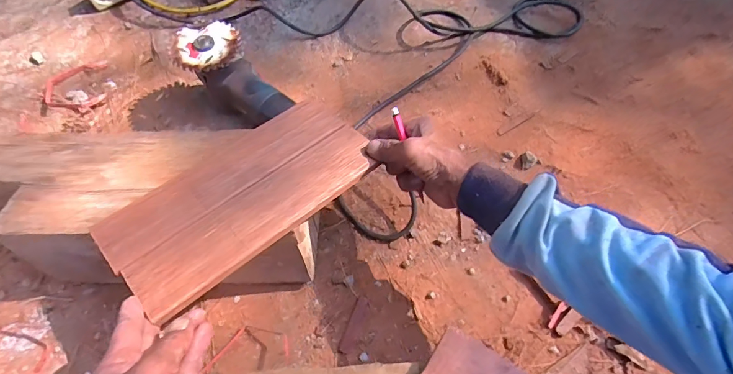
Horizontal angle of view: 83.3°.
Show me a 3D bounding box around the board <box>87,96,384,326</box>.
[{"bbox_3d":[-0.120,0.002,0.415,0.260,0.008,0.140,-39,58,-25],"label":"board"}]

